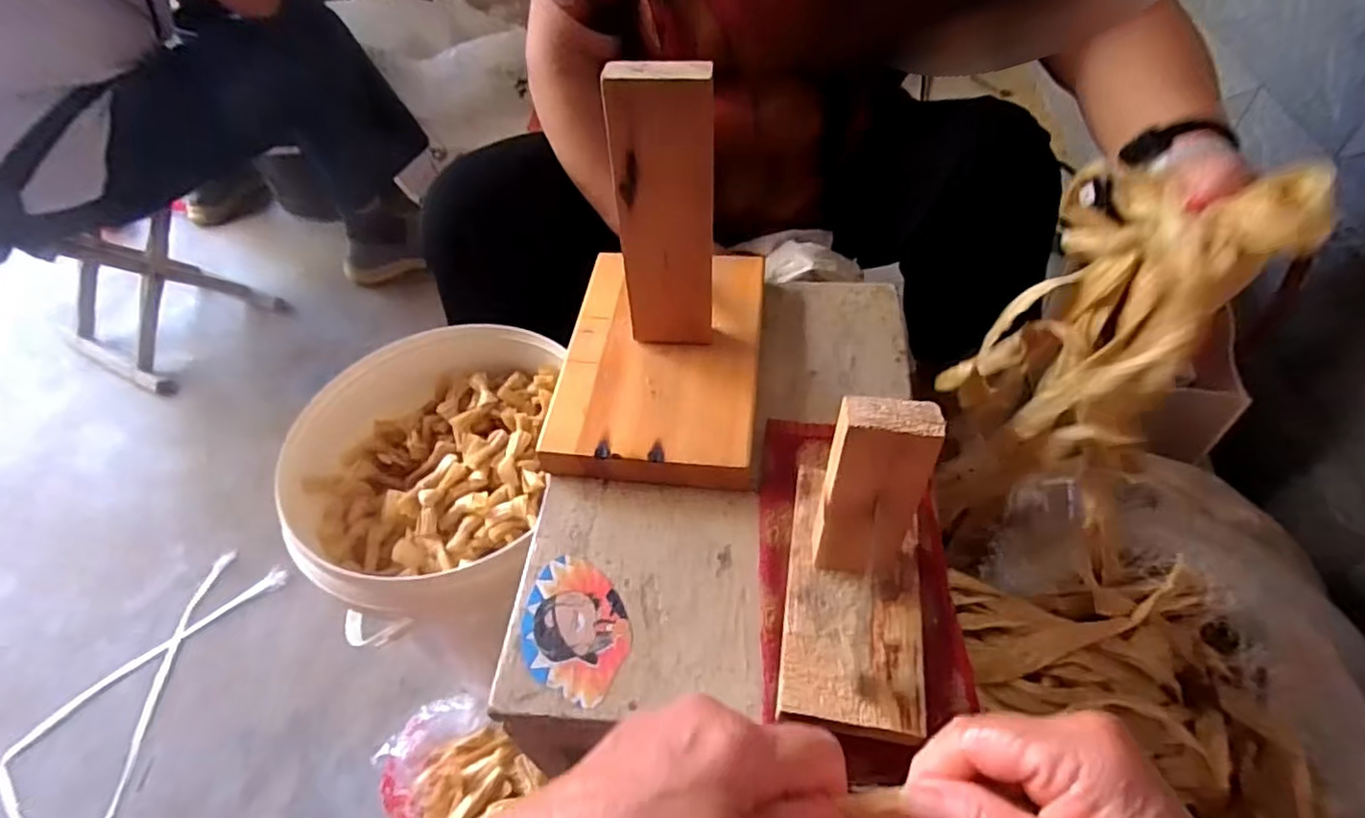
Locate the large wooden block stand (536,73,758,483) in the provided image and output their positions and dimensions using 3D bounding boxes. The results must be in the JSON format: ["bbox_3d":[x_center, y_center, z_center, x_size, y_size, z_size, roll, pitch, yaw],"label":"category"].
[{"bbox_3d":[-0.017,-0.094,0.422,0.140,0.202,0.204,3,49,6],"label":"large wooden block stand"}]

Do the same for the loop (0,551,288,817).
[{"bbox_3d":[-0.683,0.338,0.834,0.177,0.010,0.350,11,51,13],"label":"loop"}]

